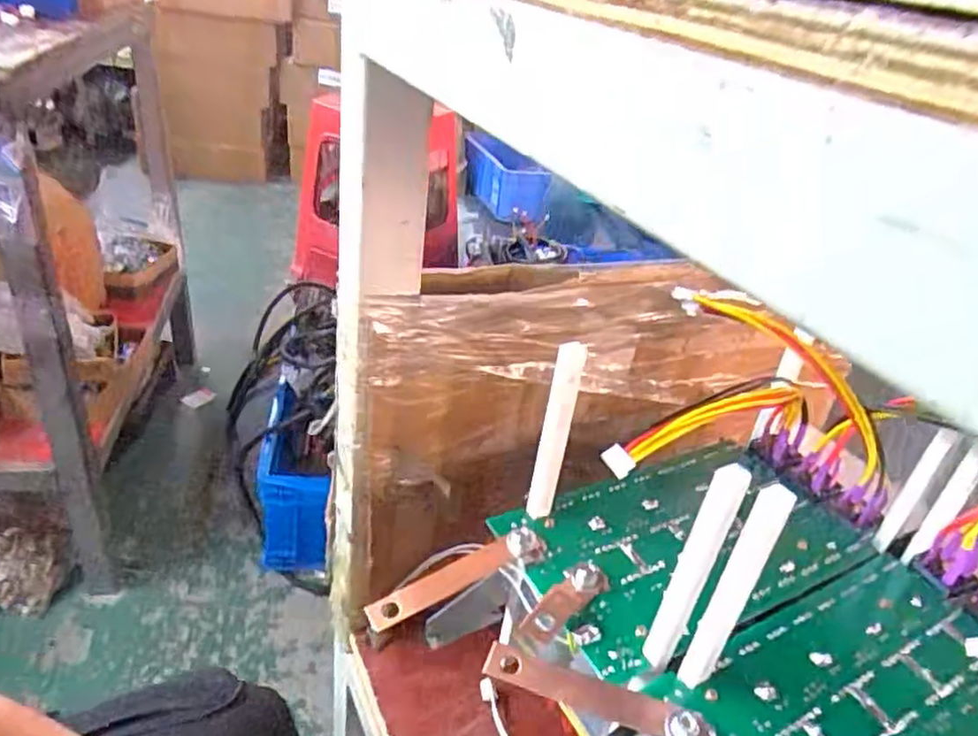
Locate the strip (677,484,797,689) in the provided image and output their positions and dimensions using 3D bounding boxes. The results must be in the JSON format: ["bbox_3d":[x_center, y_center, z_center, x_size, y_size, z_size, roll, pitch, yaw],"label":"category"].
[{"bbox_3d":[0.117,0.108,0.332,0.014,0.126,0.016,32,39,34],"label":"strip"}]

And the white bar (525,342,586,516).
[{"bbox_3d":[0.040,0.042,0.419,0.015,0.127,0.013,16,33,13],"label":"white bar"}]

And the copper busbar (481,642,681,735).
[{"bbox_3d":[0.045,0.165,0.353,0.095,0.004,0.017,14,57,15],"label":"copper busbar"}]

